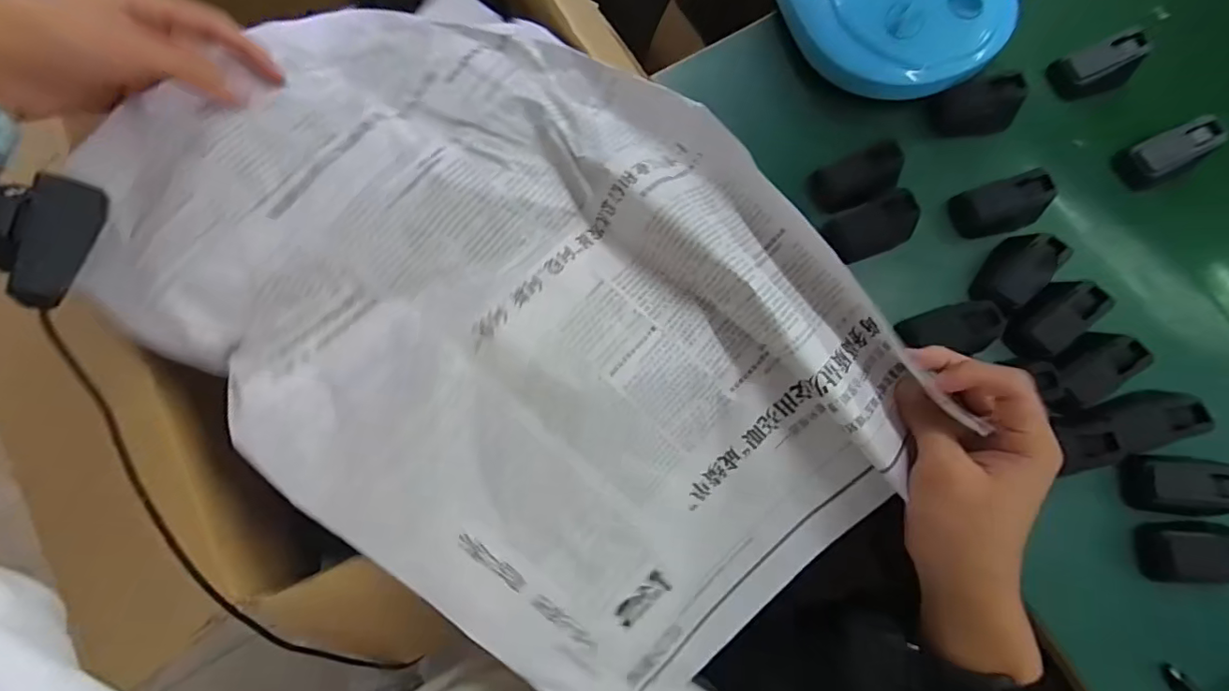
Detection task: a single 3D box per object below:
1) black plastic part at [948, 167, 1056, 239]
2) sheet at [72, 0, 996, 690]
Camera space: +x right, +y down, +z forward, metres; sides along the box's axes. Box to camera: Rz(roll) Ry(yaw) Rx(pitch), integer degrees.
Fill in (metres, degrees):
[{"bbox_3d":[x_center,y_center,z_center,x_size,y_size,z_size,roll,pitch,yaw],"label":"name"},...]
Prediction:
[{"bbox_3d":[0.336,-0.118,0.453,0.071,0.017,0.047,-14,96,26],"label":"black plastic part"},{"bbox_3d":[-0.057,-0.026,0.359,0.487,0.086,0.327,39,78,7],"label":"sheet"}]

